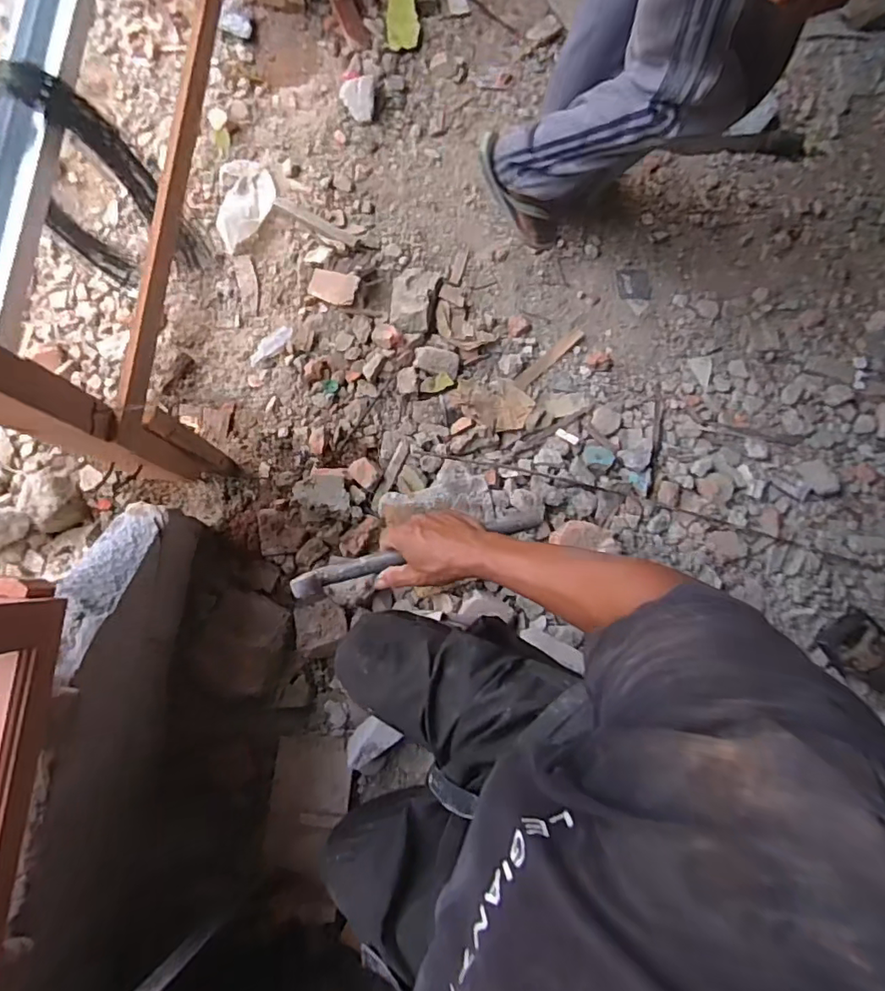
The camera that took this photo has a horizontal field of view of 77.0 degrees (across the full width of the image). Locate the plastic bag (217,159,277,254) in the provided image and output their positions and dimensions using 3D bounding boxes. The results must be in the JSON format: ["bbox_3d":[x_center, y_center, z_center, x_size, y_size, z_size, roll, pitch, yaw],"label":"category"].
[{"bbox_3d":[-0.438,-0.657,1.238,0.115,0.029,0.204,0,82,-5],"label":"plastic bag"}]

